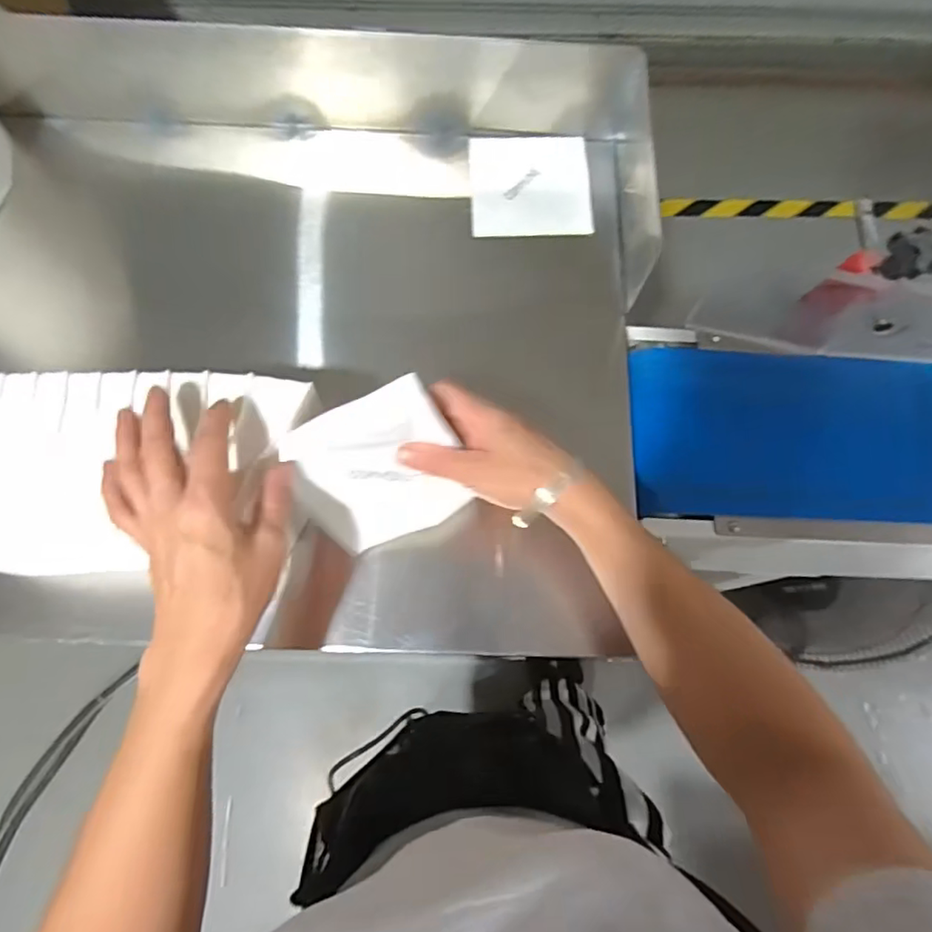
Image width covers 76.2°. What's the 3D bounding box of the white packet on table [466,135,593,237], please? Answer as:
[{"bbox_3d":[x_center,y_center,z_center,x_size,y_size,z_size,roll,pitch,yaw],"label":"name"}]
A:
[{"bbox_3d":[0.063,-0.279,0.587,0.117,0.008,0.116,-2,73,-2],"label":"white packet on table"}]

